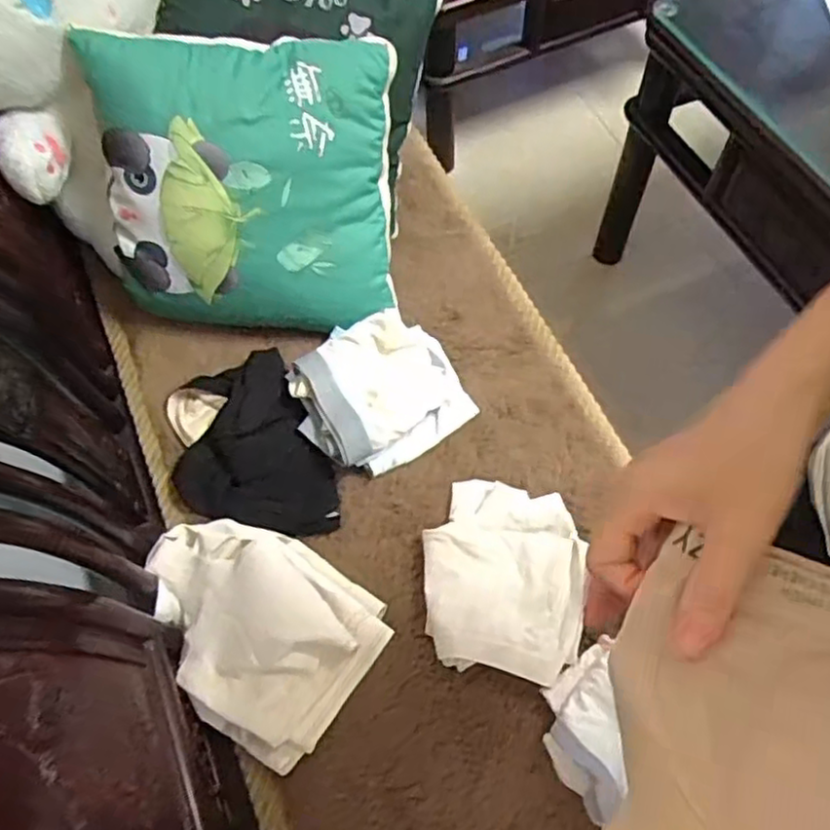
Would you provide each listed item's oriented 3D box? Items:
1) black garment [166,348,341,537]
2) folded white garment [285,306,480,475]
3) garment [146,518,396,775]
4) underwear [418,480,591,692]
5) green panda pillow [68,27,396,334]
[{"bbox_3d":[-0.191,0.046,0.788,0.158,0.026,0.232,-26,66,-10],"label":"black garment"},{"bbox_3d":[-0.042,-0.032,0.794,0.186,0.056,0.175,-24,65,-9],"label":"folded white garment"},{"bbox_3d":[-0.169,0.198,0.687,0.250,0.050,0.177,32,70,16],"label":"garment"},{"bbox_3d":[0.090,0.160,0.704,0.156,0.039,0.189,7,65,6],"label":"underwear"},{"bbox_3d":[-0.190,-0.257,0.798,0.327,0.321,0.076,-1,20,-5],"label":"green panda pillow"}]

